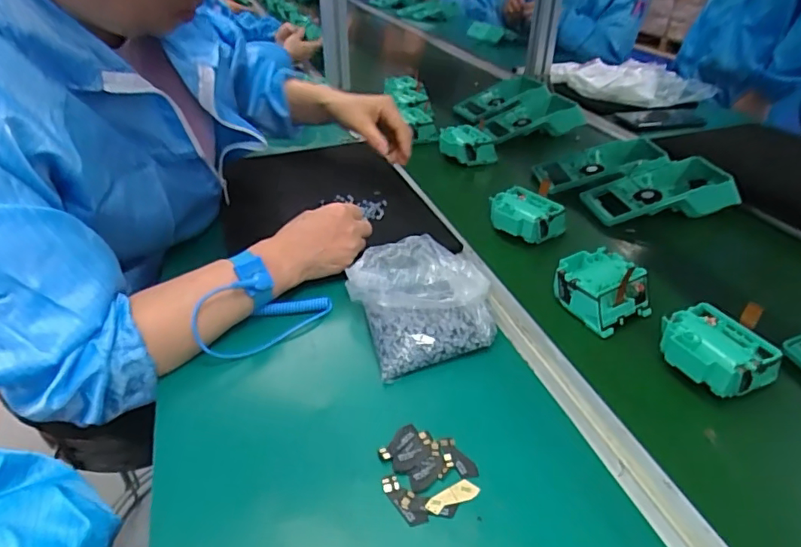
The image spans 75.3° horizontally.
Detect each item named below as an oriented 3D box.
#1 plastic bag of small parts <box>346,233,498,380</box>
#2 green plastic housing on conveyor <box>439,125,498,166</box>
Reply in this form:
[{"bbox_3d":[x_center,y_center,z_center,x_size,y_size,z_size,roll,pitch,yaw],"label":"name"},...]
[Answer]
[{"bbox_3d":[0.018,0.017,0.480,0.120,0.054,0.137,-13,36,-16],"label":"plastic bag of small parts"},{"bbox_3d":[0.104,-0.207,0.827,0.064,0.035,0.083,-18,37,-22],"label":"green plastic housing on conveyor"}]

